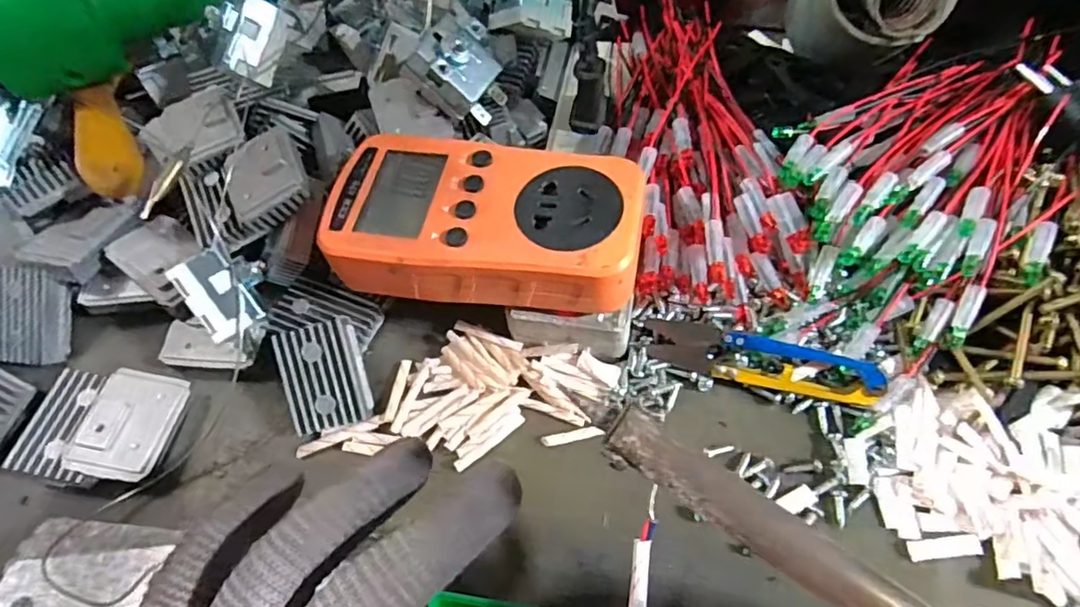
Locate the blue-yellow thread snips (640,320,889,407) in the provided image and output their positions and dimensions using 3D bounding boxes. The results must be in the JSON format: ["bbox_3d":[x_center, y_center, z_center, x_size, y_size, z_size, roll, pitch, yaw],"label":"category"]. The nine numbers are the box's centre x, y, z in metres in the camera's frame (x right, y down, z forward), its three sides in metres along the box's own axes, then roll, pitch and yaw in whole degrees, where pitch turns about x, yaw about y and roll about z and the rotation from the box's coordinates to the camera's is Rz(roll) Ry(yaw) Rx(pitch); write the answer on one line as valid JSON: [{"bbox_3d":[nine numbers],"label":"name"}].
[{"bbox_3d":[0.094,0.024,0.253,0.098,0.015,0.019,11,62,10],"label":"blue-yellow thread snips"}]

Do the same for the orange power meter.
[{"bbox_3d":[-0.023,-0.034,0.244,0.125,0.030,0.070,8,62,8],"label":"orange power meter"}]

